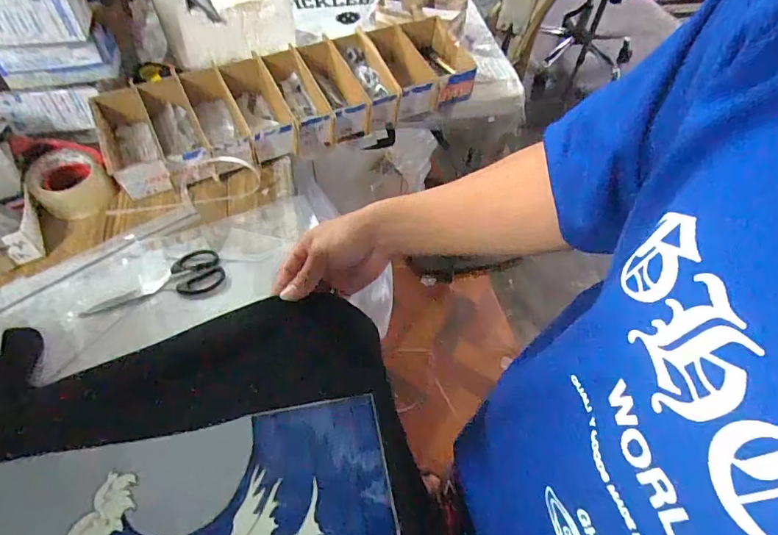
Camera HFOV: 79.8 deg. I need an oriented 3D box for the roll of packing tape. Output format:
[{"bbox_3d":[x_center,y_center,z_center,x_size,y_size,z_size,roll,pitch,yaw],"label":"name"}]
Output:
[{"bbox_3d":[-0.475,-0.125,0.697,0.098,0.059,0.096,2,54,-2],"label":"roll of packing tape"}]

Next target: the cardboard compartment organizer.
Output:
[{"bbox_3d":[-0.124,-0.287,0.802,0.669,0.098,0.180,-22,58,-18],"label":"cardboard compartment organizer"}]

